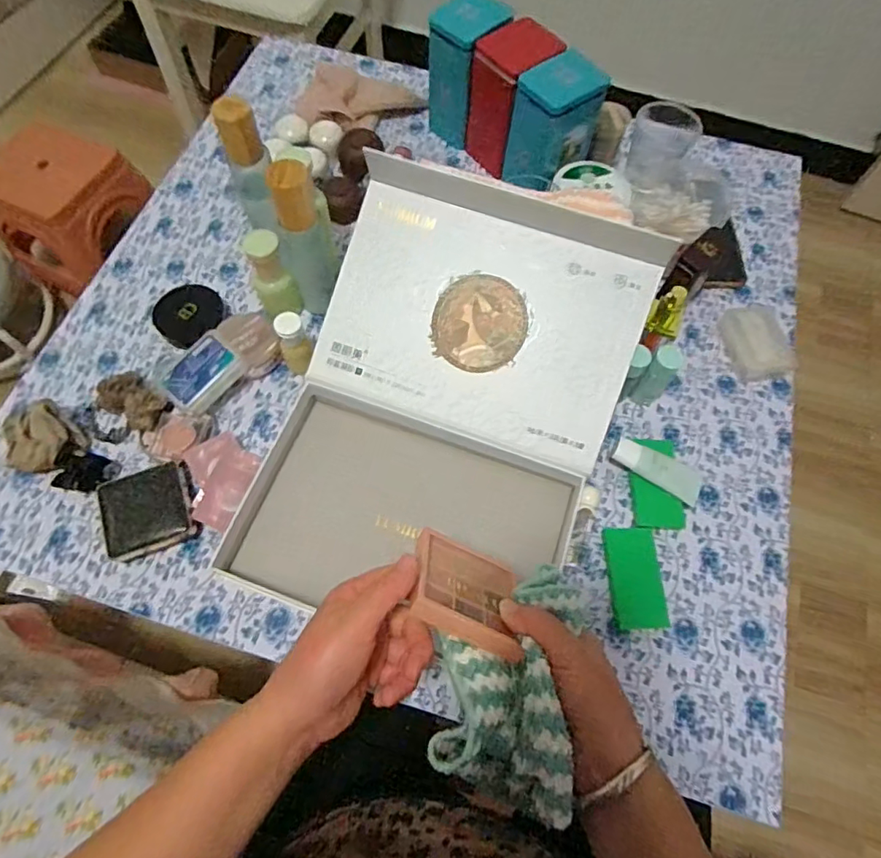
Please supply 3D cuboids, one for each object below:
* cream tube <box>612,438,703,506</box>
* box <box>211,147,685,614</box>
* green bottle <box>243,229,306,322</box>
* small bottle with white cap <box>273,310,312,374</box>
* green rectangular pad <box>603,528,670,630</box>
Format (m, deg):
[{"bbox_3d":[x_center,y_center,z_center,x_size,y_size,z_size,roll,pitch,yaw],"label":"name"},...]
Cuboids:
[{"bbox_3d":[0.213,0.039,0.528,0.090,0.013,0.032,28,68,-5],"label":"cream tube"},{"bbox_3d":[0.006,-0.018,0.505,0.282,0.166,0.382,19,68,5],"label":"box"},{"bbox_3d":[-0.171,-0.151,0.561,0.040,0.112,0.037,-23,70,-12],"label":"green bottle"},{"bbox_3d":[-0.146,-0.084,0.546,0.028,0.073,0.027,-23,70,-12],"label":"small bottle with white cap"},{"bbox_3d":[0.180,0.137,0.503,0.048,0.004,0.089,1,67,-2],"label":"green rectangular pad"}]

